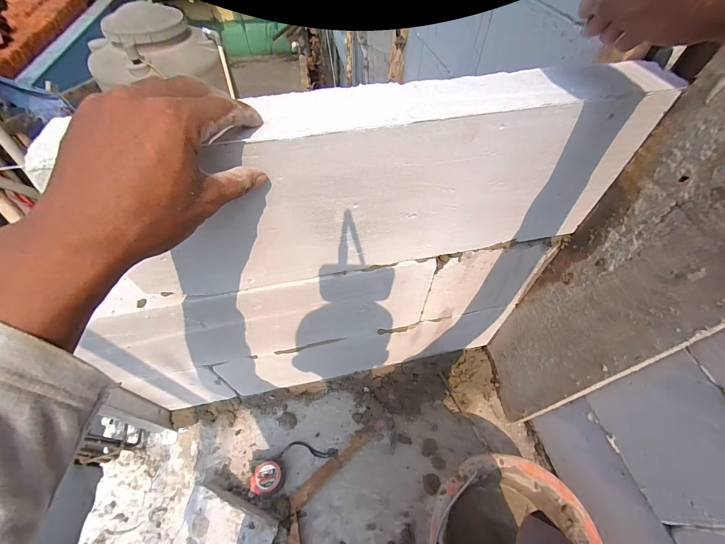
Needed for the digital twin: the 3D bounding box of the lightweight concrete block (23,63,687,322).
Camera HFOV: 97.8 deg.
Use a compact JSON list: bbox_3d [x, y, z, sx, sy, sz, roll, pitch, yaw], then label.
[{"bbox_3d":[-0.007,-0.088,0.354,0.623,0.231,0.068,-14,55,-3],"label":"lightweight concrete block"}]

